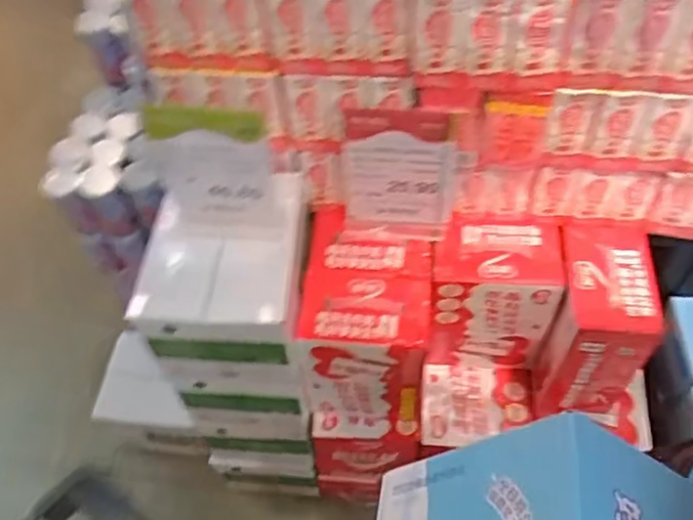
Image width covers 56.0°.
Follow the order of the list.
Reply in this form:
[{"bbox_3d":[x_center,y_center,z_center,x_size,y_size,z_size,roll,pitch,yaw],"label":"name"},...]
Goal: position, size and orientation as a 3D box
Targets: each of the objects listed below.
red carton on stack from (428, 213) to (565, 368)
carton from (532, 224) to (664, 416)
[{"bbox_3d":[0.231,0.061,1.065,0.181,0.261,0.116,4,54,6],"label":"red carton on stack"},{"bbox_3d":[0.382,0.101,1.029,0.127,0.266,0.184,4,54,5],"label":"carton"}]

